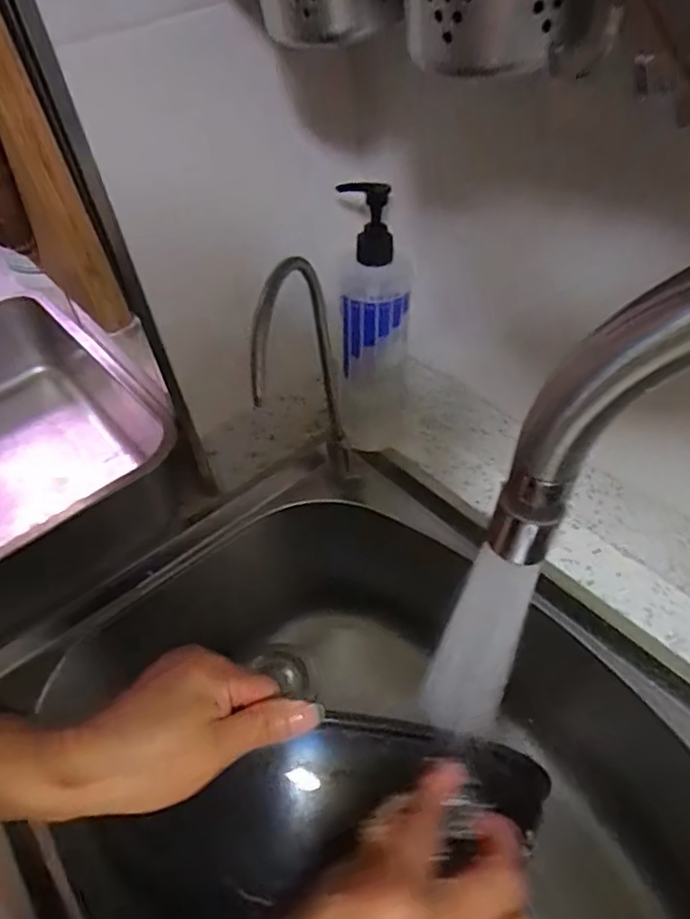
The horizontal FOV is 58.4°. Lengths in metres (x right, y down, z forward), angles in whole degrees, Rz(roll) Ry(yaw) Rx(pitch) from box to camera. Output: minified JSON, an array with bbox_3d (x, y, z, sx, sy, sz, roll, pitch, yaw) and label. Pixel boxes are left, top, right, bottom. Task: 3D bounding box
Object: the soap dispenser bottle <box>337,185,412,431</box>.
[{"bbox_3d":[0.026,-0.117,0.530,0.054,0.205,0.060,2,47,9],"label":"soap dispenser bottle"}]

